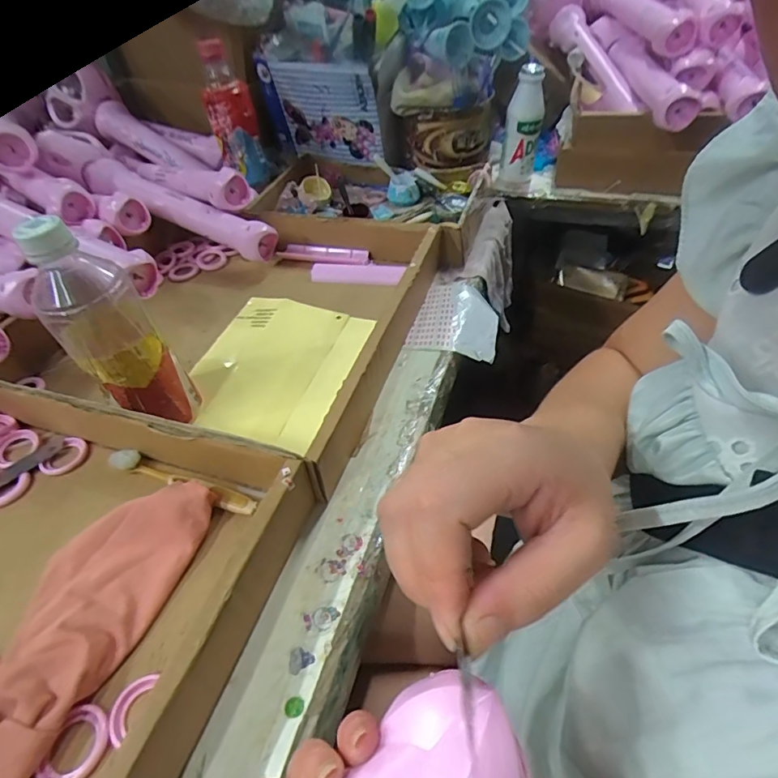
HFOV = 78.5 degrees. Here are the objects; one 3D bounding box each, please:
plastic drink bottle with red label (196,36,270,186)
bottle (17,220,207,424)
[{"bbox_3d":[-0.205,-0.357,0.629,0.062,0.165,0.057,-10,48,-8],"label":"plastic drink bottle with red label"},{"bbox_3d":[-0.205,-0.036,0.359,0.062,0.179,0.051,-35,54,-26],"label":"bottle"}]

